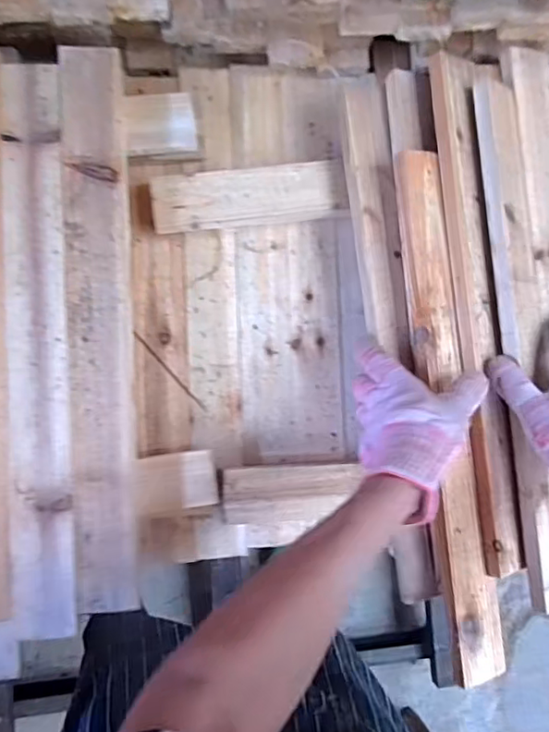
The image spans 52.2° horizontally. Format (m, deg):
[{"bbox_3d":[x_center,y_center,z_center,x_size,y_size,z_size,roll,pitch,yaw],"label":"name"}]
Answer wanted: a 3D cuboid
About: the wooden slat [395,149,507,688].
[{"bbox_3d":[0.158,0.043,0.526,0.047,0.030,0.480,-7,88,-9],"label":"wooden slat"}]

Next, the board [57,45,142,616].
[{"bbox_3d":[-0.155,-0.034,0.496,0.055,0.012,0.491,-2,88,-9],"label":"board"}]

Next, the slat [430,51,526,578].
[{"bbox_3d":[0.191,-0.051,0.524,0.040,0.011,0.479,-6,88,-9],"label":"slat"}]

